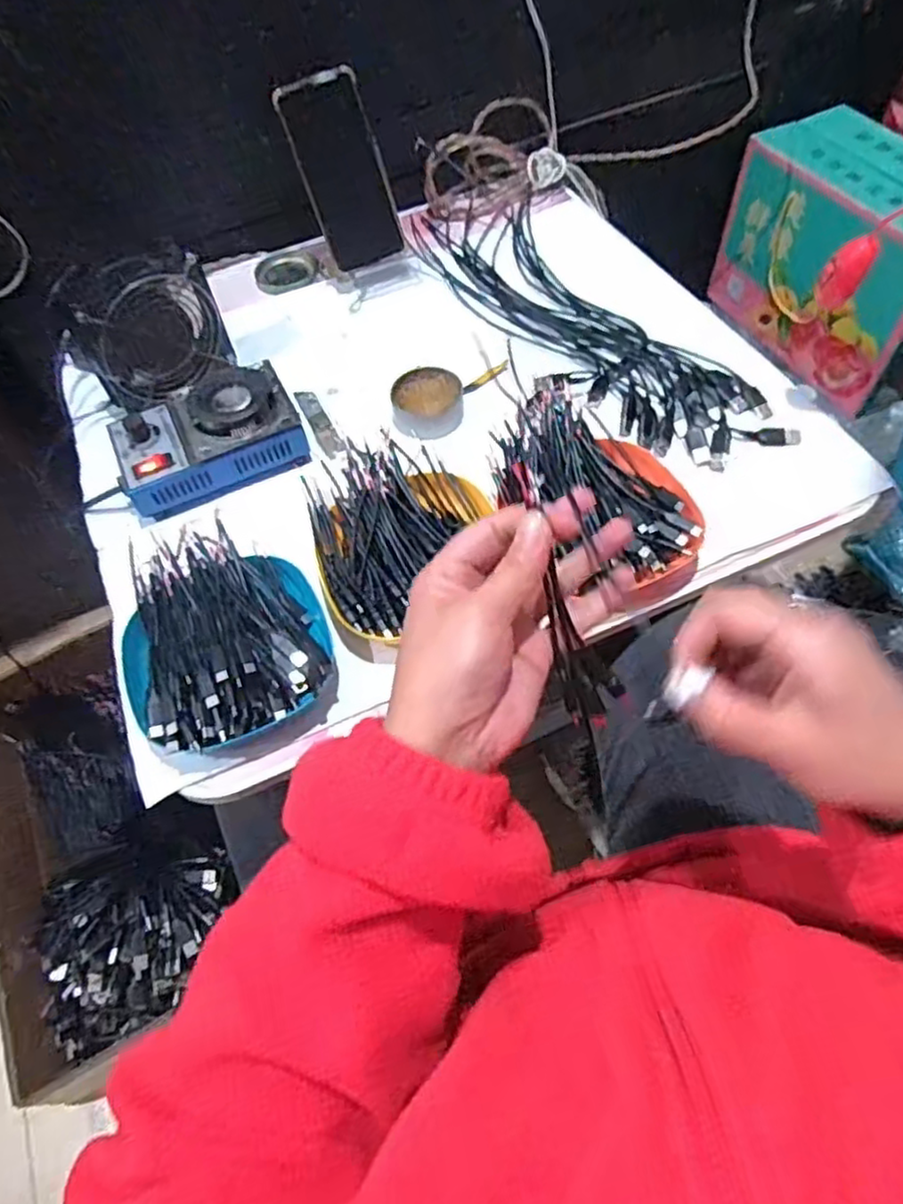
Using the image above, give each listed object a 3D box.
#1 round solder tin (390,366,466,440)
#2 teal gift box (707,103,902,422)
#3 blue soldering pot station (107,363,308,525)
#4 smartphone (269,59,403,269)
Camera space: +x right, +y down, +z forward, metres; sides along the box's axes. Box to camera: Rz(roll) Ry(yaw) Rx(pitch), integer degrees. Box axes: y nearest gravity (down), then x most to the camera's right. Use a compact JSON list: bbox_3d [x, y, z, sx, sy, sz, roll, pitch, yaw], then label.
[{"bbox_3d":[-0.020,-0.174,0.630,0.063,0.031,0.069,-2,59,3],"label":"round solder tin"},{"bbox_3d":[0.536,-0.464,0.970,0.147,0.256,0.321,-28,61,-12],"label":"teal gift box"},{"bbox_3d":[-0.206,-0.142,0.596,0.151,0.054,0.103,-21,60,-8],"label":"blue soldering pot station"},{"bbox_3d":[-0.106,-0.425,0.702,0.079,0.164,0.011,-22,37,-3],"label":"smartphone"}]

